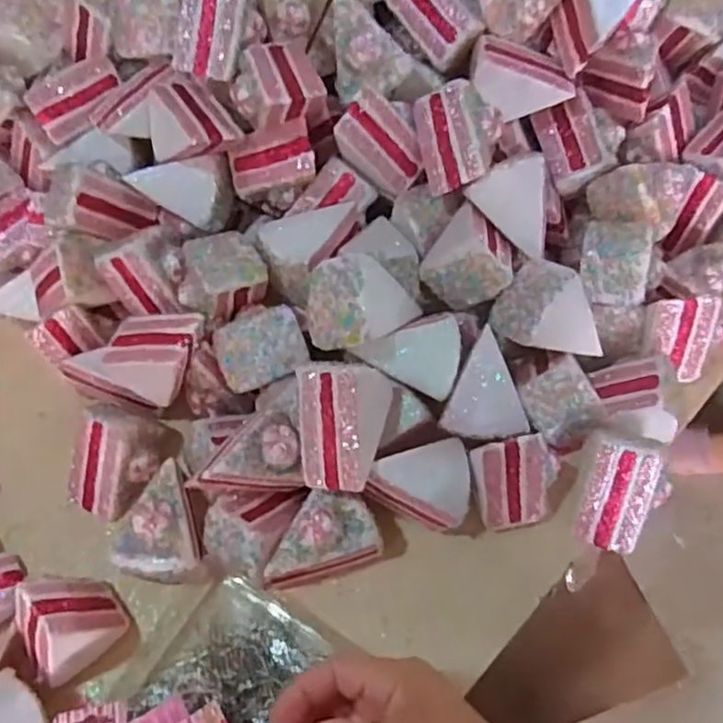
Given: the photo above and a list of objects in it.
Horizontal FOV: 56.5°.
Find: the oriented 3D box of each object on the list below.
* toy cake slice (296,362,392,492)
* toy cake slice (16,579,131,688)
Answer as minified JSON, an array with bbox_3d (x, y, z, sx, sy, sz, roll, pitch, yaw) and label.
[{"bbox_3d":[-0.009,0.043,0.503,0.052,0.065,0.095,1,98,30],"label":"toy cake slice"},{"bbox_3d":[-0.219,0.185,0.485,0.066,0.082,0.058,-39,63,-18],"label":"toy cake slice"}]

